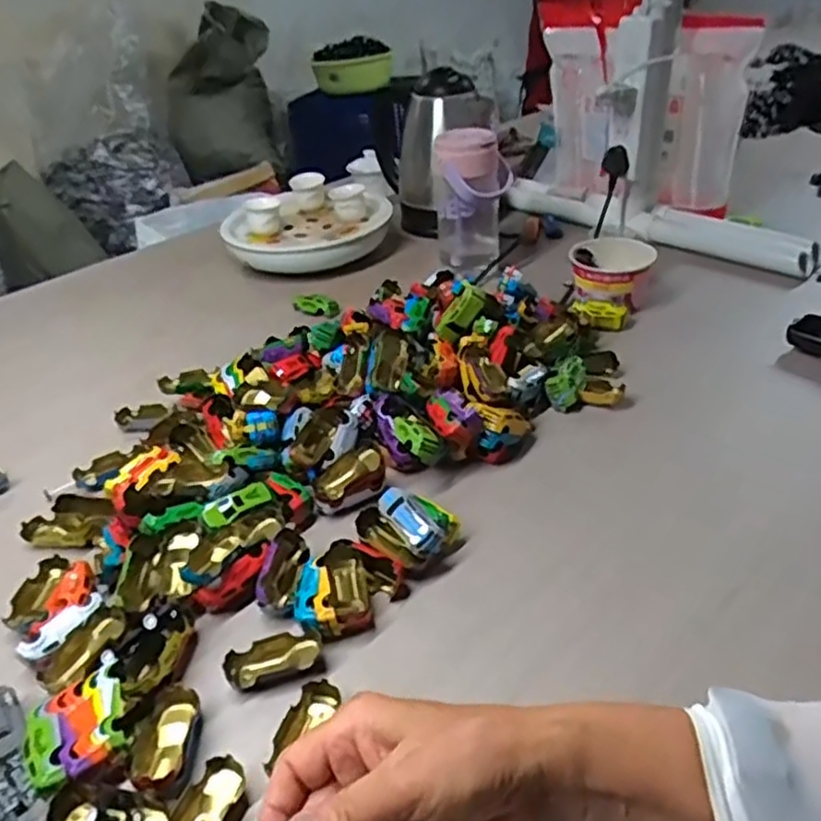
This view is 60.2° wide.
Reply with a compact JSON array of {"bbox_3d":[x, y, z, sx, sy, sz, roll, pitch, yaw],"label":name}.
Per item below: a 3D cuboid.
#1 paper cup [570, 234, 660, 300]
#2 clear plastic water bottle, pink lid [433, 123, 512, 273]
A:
[{"bbox_3d":[0.238,-0.166,0.843,0.097,0.058,0.080,5,37,17],"label":"paper cup"},{"bbox_3d":[0.083,-0.271,0.930,0.094,0.177,0.094,-4,35,4],"label":"clear plastic water bottle, pink lid"}]

